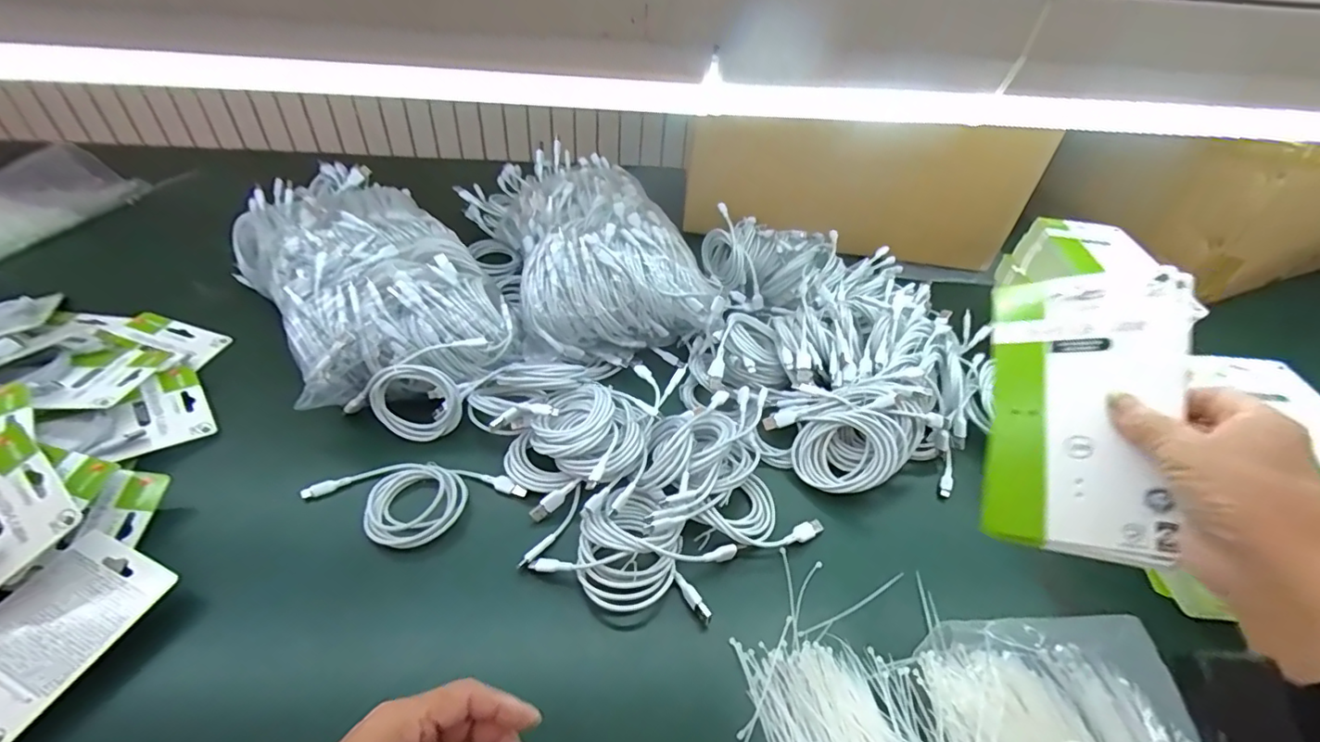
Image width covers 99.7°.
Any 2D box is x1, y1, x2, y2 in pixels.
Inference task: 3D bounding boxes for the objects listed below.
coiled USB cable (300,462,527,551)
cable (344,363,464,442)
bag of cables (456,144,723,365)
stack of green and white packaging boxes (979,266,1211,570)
[{"bbox_3d":[-0.228,0.120,0.511,0.193,0.017,0.087,1,44,-6],"label":"coiled USB cable"},{"bbox_3d":[-0.259,0.039,0.572,0.098,0.090,0.031,-43,24,15],"label":"cable"},{"bbox_3d":[-0.113,-0.170,0.744,0.221,0.139,0.408,-15,47,-21],"label":"bag of cables"},{"bbox_3d":[0.278,0.026,0.369,0.007,0.181,0.106,14,-9,-44],"label":"stack of green and white packaging boxes"}]

